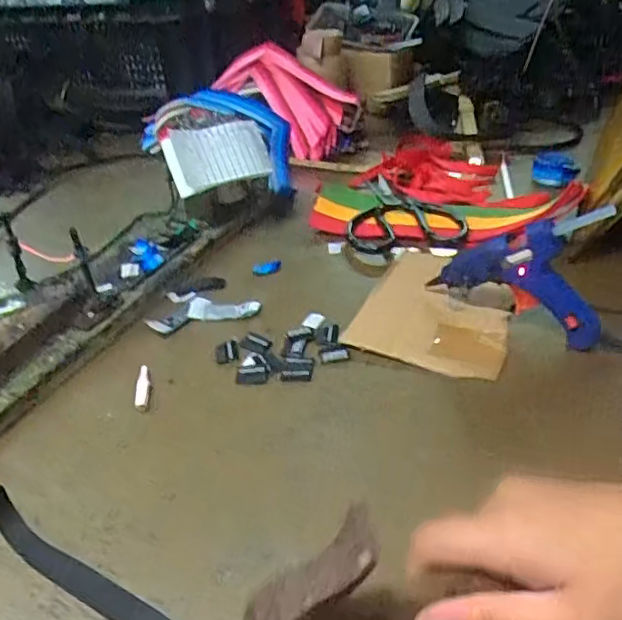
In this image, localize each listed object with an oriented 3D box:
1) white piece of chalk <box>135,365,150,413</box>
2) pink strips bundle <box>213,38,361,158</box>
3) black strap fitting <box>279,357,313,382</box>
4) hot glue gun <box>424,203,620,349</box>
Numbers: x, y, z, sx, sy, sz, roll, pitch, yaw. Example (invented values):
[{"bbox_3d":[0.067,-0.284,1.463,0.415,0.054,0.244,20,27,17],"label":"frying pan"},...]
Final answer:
[{"bbox_3d":[-0.129,0.059,0.462,0.010,0.007,0.044,-7,34,-6],"label":"white piece of chalk"},{"bbox_3d":[-0.039,-0.320,0.895,0.103,0.072,0.262,-23,54,-27],"label":"pink strips bundle"},{"bbox_3d":[-0.011,0.045,0.478,0.024,0.004,0.027,4,35,10],"label":"black strap fitting"},{"bbox_3d":[0.168,-0.036,0.485,0.133,0.111,0.027,18,39,27],"label":"hot glue gun"}]

